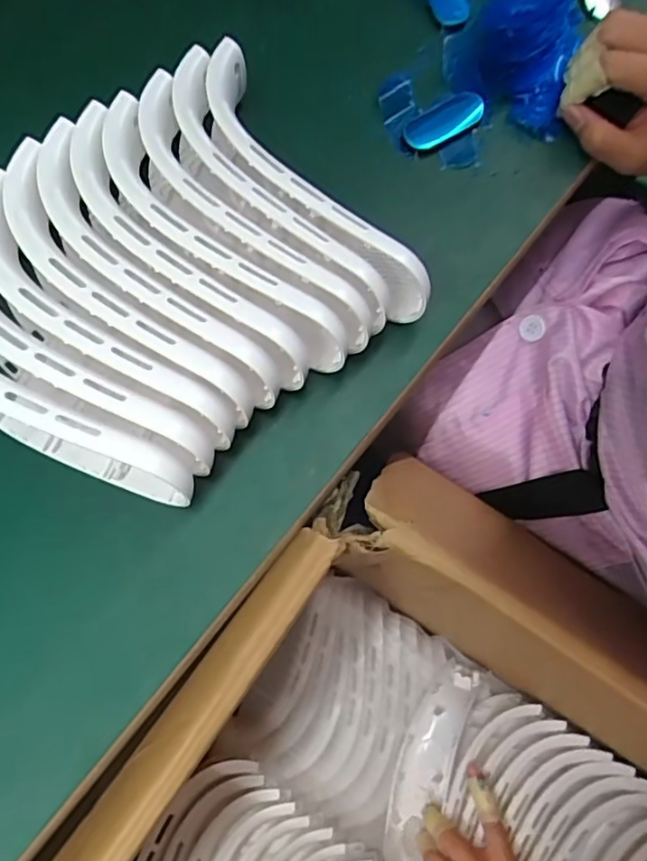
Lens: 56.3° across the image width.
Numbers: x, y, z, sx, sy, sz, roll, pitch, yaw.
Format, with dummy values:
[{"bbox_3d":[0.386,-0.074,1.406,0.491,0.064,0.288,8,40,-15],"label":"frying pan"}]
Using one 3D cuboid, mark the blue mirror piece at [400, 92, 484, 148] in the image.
[{"bbox_3d":[0.079,-0.204,0.397,0.060,0.004,0.026,-36,78,-11],"label":"blue mirror piece"}]

